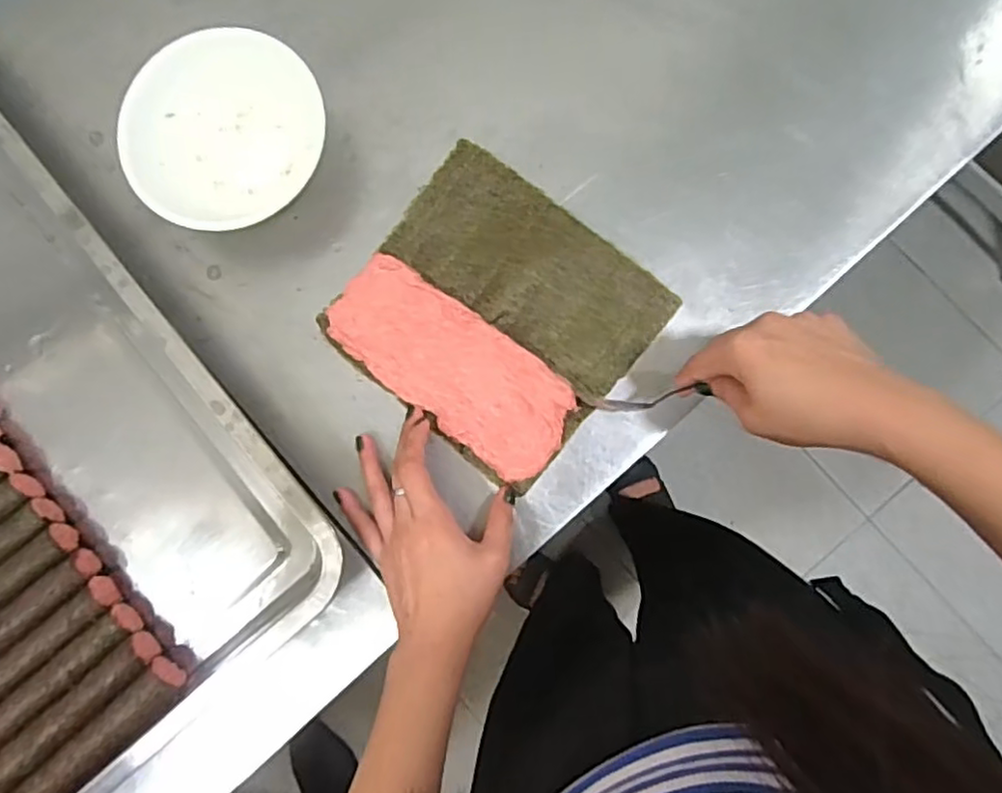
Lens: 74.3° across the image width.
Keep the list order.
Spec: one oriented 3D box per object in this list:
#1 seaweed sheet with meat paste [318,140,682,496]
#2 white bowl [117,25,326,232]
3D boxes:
[{"bbox_3d":[-0.005,-0.060,0.479,0.196,0.013,0.181,40,86,5],"label":"seaweed sheet with meat paste"},{"bbox_3d":[-0.200,-0.191,0.487,0.145,0.043,0.134,0,84,1],"label":"white bowl"}]

